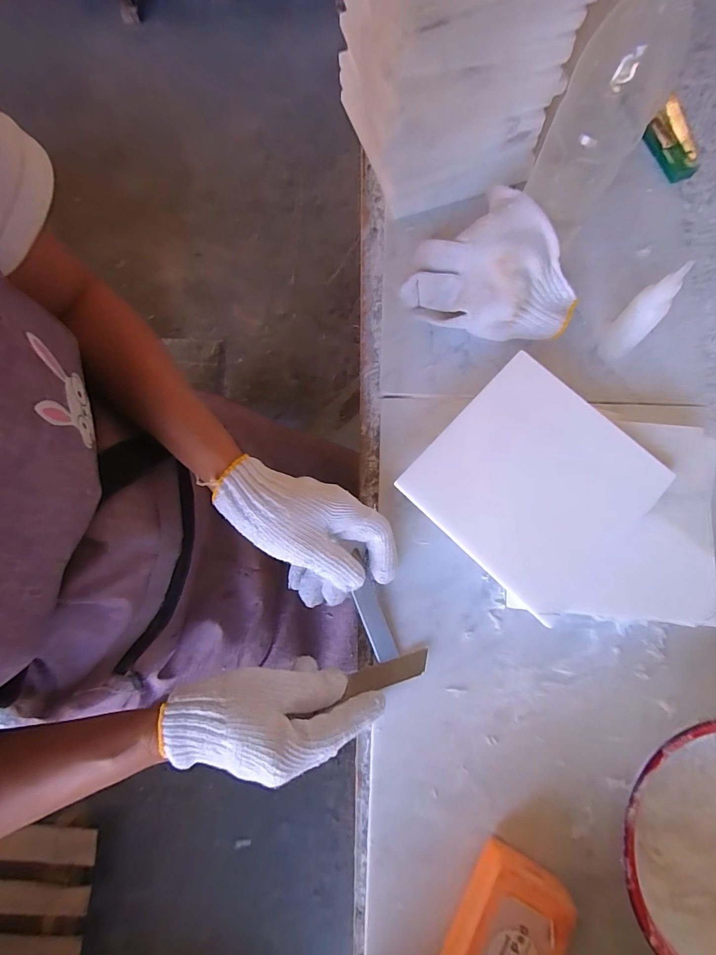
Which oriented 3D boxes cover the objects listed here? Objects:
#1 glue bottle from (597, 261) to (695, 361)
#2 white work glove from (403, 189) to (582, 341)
[{"bbox_3d":[0.241,-0.137,0.337,0.027,0.095,0.026,43,81,10],"label":"glue bottle"},{"bbox_3d":[0.119,-0.183,0.352,0.147,0.082,0.102,9,77,3],"label":"white work glove"}]

